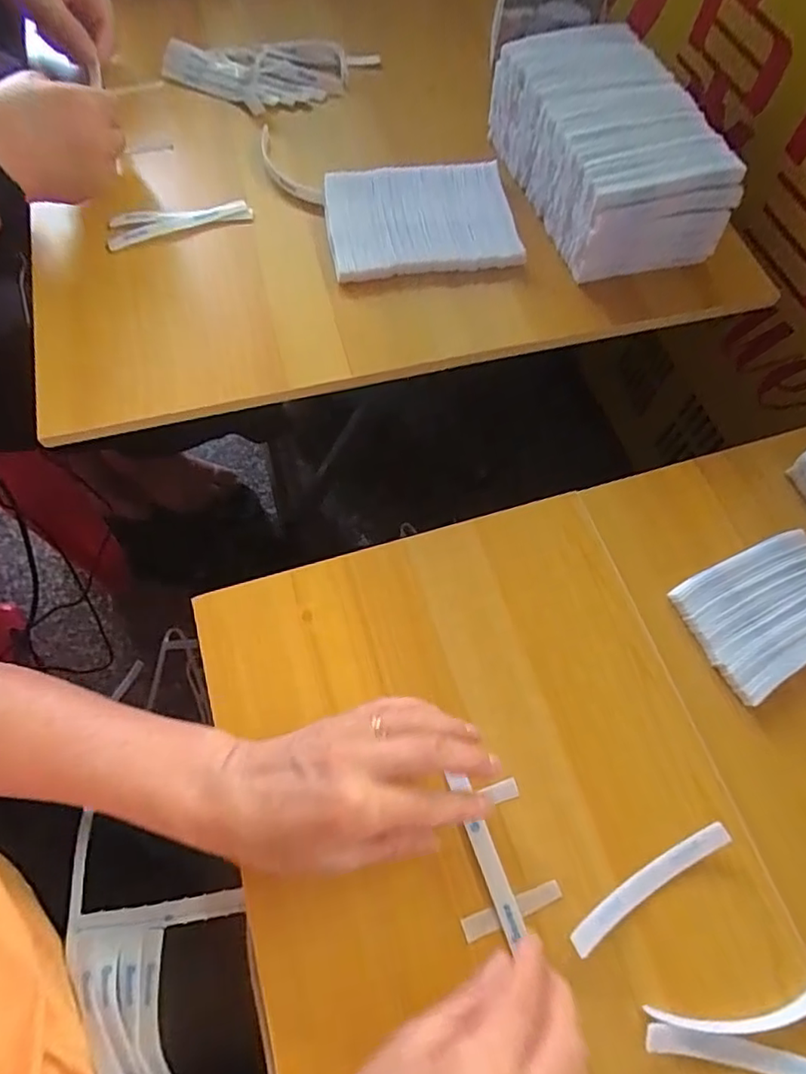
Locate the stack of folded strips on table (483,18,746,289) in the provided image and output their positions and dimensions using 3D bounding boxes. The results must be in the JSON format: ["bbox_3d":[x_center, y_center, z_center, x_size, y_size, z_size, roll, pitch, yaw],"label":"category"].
[{"bbox_3d":[0.170,-0.332,0.494,0.126,0.077,0.217,-15,67,-8],"label":"stack of folded strips on table"}]

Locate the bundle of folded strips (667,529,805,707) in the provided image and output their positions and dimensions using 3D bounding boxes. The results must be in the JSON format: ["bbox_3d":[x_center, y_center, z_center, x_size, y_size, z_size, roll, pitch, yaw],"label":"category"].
[{"bbox_3d":[0.259,0.052,0.412,0.119,0.017,0.085,-24,69,-12],"label":"bundle of folded strips"}]

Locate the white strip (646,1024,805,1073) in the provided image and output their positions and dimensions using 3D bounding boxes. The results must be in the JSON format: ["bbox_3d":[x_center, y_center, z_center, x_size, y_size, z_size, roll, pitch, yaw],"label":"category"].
[{"bbox_3d":[0.182,0.274,0.306,0.111,0.016,0.013,12,66,4],"label":"white strip"}]

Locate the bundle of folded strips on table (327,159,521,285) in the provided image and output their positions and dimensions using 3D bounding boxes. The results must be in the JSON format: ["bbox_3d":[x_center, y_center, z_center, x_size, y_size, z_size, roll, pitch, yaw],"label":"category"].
[{"bbox_3d":[0.016,-0.272,0.500,0.158,0.023,0.116,-9,67,-5],"label":"bundle of folded strips on table"}]

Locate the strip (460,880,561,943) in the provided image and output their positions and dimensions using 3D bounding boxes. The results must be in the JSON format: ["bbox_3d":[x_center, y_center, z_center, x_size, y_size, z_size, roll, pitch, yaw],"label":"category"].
[{"bbox_3d":[0.063,0.215,0.335,0.060,0.004,0.011,-19,68,-10],"label":"strip"}]

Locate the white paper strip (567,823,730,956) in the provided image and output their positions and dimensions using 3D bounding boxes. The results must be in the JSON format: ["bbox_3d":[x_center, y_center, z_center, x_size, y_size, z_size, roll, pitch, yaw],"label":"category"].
[{"bbox_3d":[0.142,0.201,0.336,0.112,0.016,0.014,-28,70,-13],"label":"white paper strip"}]

